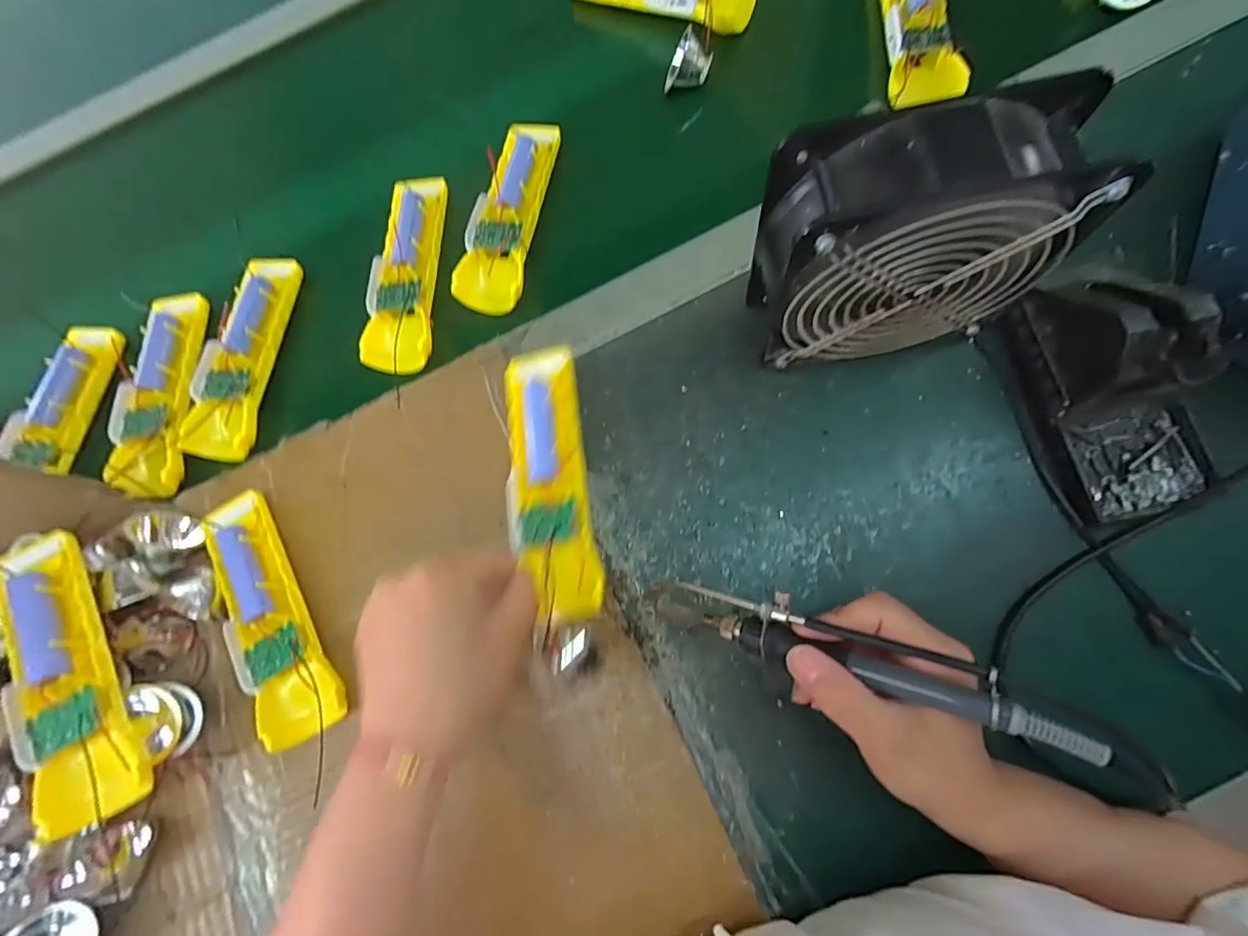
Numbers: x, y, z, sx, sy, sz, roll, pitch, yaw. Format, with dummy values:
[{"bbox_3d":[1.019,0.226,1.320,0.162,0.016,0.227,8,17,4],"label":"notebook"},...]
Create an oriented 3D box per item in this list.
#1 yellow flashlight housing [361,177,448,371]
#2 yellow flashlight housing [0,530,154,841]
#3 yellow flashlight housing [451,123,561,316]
[{"bbox_3d":[-0.166,-0.150,0.411,0.049,0.025,0.160,2,76,7],"label":"yellow flashlight housing"},{"bbox_3d":[-0.316,0.116,0.305,0.050,0.031,0.162,-27,74,-1],"label":"yellow flashlight housing"},{"bbox_3d":[-0.090,-0.194,0.412,0.050,0.022,0.156,9,77,9],"label":"yellow flashlight housing"}]

